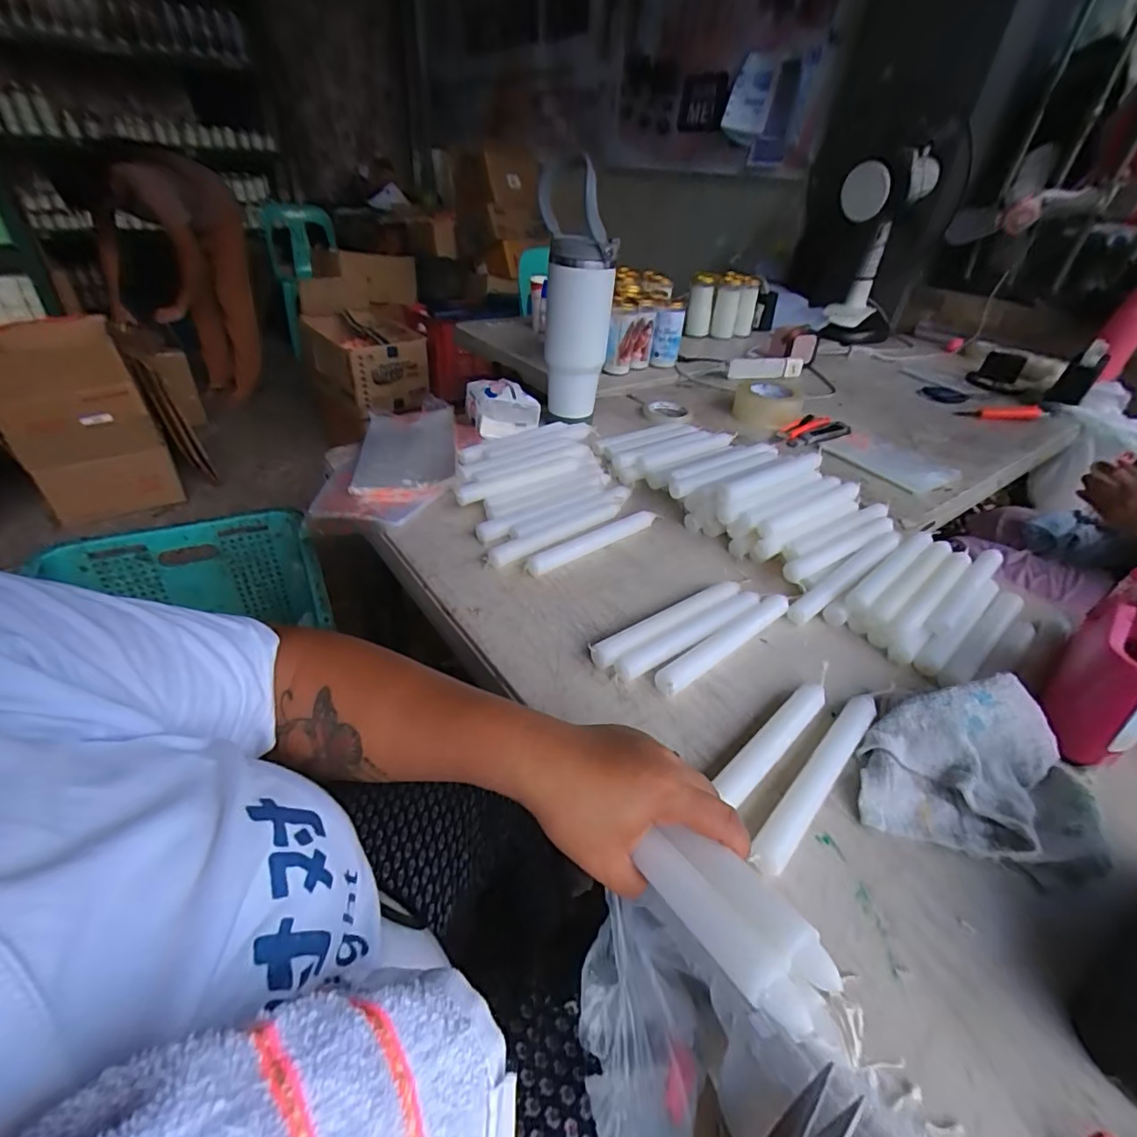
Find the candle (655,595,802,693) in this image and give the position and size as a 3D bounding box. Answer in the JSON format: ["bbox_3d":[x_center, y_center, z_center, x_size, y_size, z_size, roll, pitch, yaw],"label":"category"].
[{"bbox_3d":[0.156,0.063,0.505,0.208,0.020,0.022,-25,45,-34],"label":"candle"}]

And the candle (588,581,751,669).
[{"bbox_3d":[0.106,0.047,0.517,0.205,0.022,0.021,-23,44,-32],"label":"candle"}]

